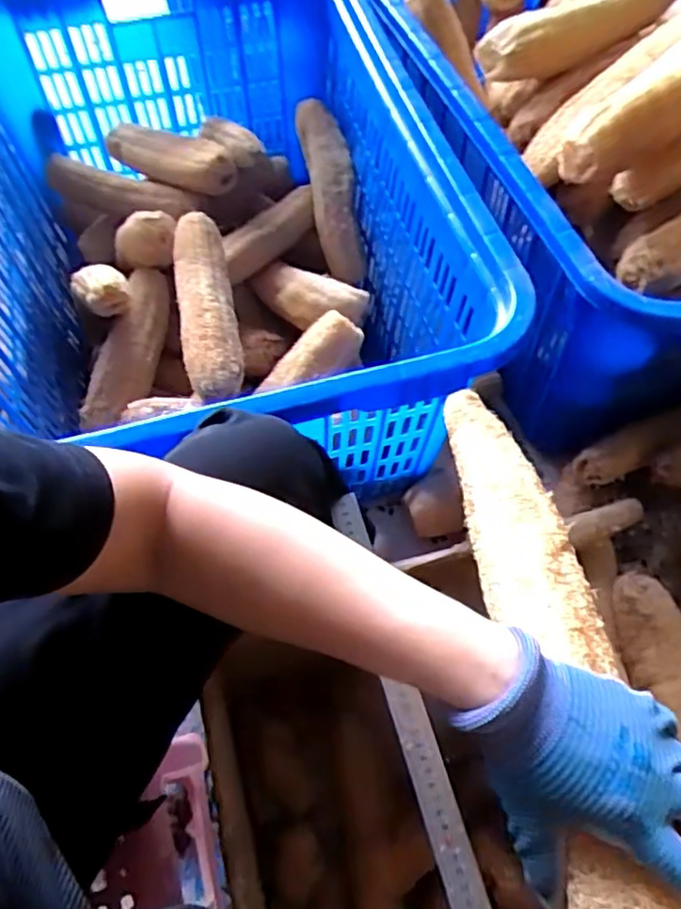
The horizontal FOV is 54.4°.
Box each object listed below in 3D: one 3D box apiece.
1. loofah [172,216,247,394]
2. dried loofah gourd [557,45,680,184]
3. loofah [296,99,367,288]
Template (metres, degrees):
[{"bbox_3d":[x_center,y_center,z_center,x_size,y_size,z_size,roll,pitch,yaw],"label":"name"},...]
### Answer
[{"bbox_3d":[-0.170,-0.186,0.839,0.068,0.064,0.256,-10,61,-6],"label":"loofah"},{"bbox_3d":[0.366,-0.401,0.720,0.344,0.064,0.082,-35,67,-19],"label":"dried loofah gourd"},{"bbox_3d":[-0.011,-0.397,0.999,0.070,0.057,0.274,-13,98,-8],"label":"loofah"}]

